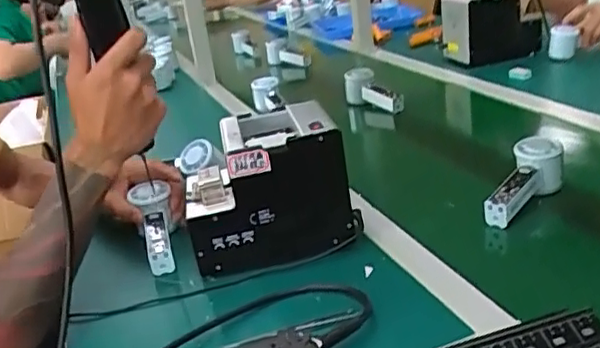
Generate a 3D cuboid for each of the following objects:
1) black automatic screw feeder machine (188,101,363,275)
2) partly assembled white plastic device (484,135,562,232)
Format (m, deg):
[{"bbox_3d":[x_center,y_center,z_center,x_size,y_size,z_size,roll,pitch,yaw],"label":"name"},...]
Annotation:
[{"bbox_3d":[-0.039,0.017,0.716,0.186,0.145,0.138,-12,23,-7],"label":"black automatic screw feeder machine"},{"bbox_3d":[0.273,0.014,0.763,0.054,0.058,0.154,17,44,43],"label":"partly assembled white plastic device"}]

